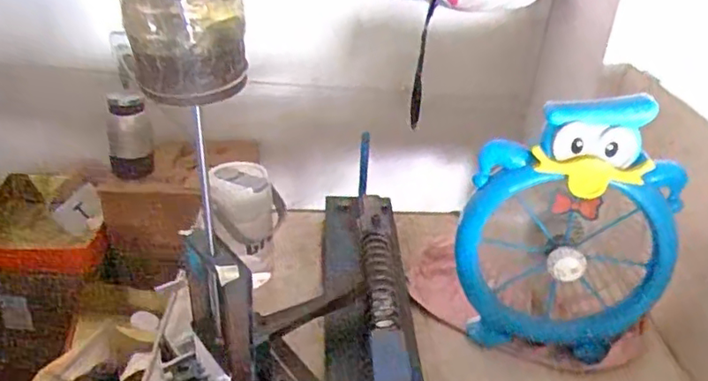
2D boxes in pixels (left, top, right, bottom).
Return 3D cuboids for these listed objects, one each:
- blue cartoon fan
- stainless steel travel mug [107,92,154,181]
[{"bbox_3d":[0.232,0.044,0.660,0.223,0.288,0.084,9,31,8],"label":"blue cartoon fan"},{"bbox_3d":[-0.443,-0.115,1.183,0.075,0.177,0.087,-11,34,-23],"label":"stainless steel travel mug"}]

